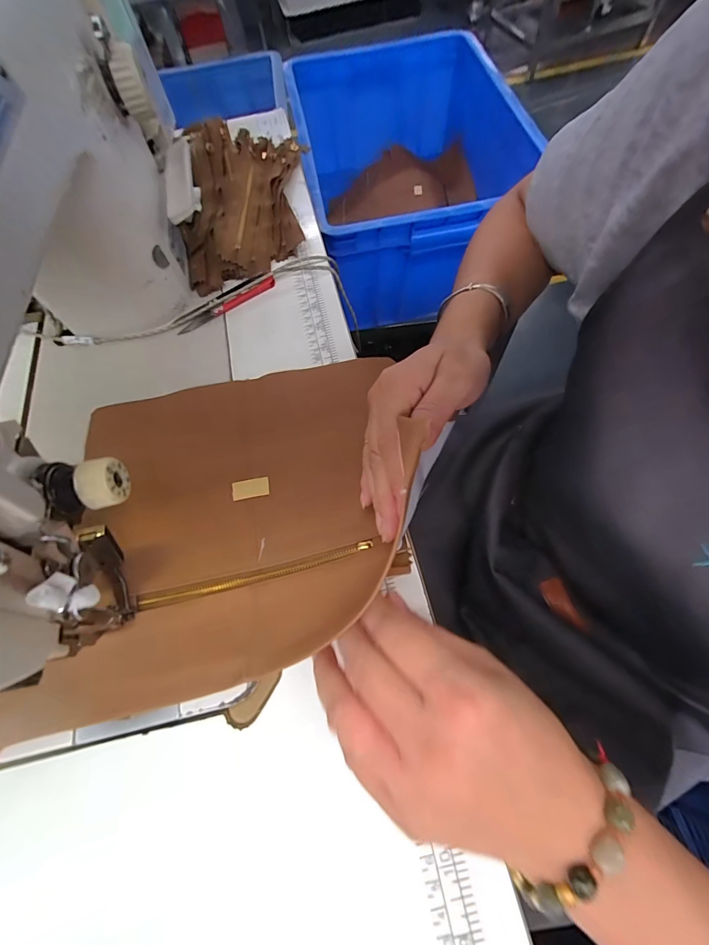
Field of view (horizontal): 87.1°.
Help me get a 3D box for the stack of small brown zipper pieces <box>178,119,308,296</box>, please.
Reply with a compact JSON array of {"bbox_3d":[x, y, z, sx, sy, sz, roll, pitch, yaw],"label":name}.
[{"bbox_3d":[-0.122,-0.300,0.410,0.120,0.031,0.235,-1,71,-8],"label":"stack of small brown zipper pieces"}]

